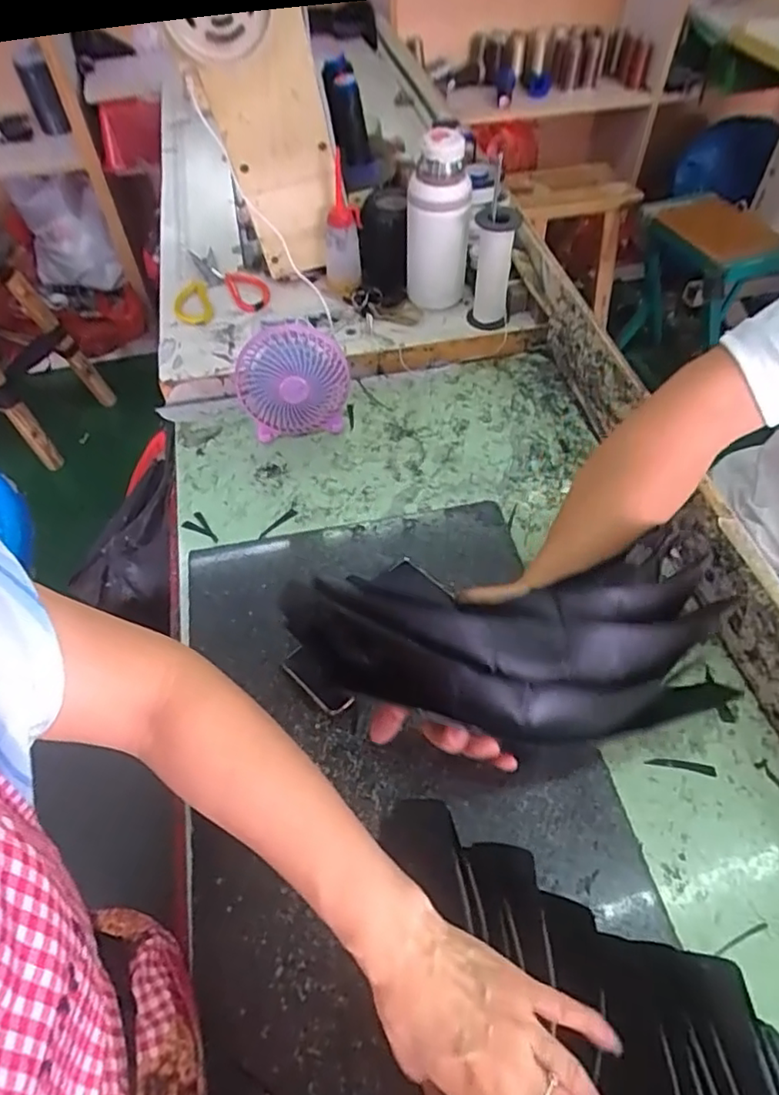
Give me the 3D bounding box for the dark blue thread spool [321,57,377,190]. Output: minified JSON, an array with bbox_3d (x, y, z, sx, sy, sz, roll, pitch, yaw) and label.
[{"bbox_3d":[-0.055,-0.605,0.873,0.059,0.170,0.049,-20,23,-13],"label":"dark blue thread spool"}]

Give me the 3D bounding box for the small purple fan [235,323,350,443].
[{"bbox_3d":[-0.115,-0.199,0.752,0.137,0.121,0.080,-15,55,-10],"label":"small purple fan"}]

